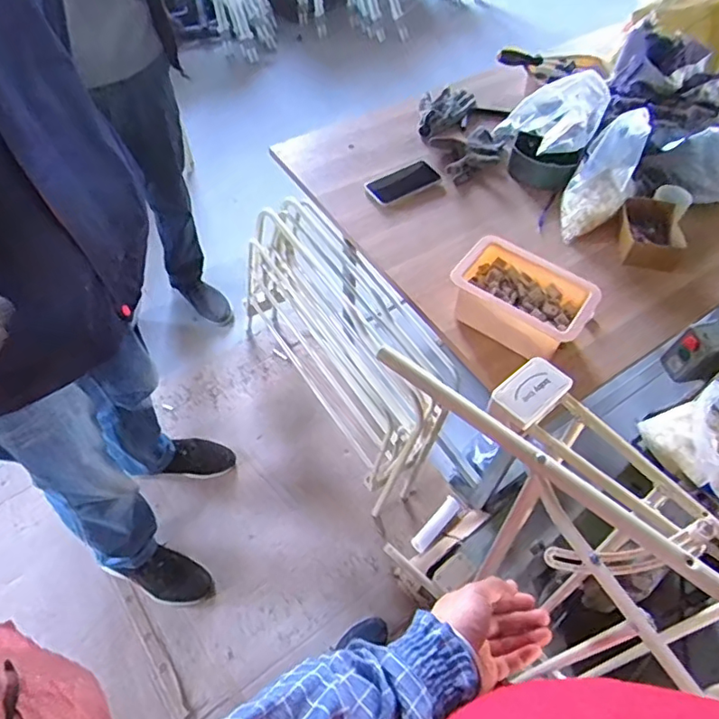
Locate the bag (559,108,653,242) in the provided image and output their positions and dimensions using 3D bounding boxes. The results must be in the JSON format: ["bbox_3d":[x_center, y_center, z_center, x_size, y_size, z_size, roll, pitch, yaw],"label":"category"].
[{"bbox_3d":[0.456,-0.338,1.049,0.108,0.061,0.257,29,100,18],"label":"bag"}]

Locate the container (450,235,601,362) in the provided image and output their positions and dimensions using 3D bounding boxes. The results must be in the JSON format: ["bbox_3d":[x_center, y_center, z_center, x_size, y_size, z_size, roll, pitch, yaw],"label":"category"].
[{"bbox_3d":[0.256,-0.089,0.905,0.206,0.110,0.135,34,60,19],"label":"container"}]

